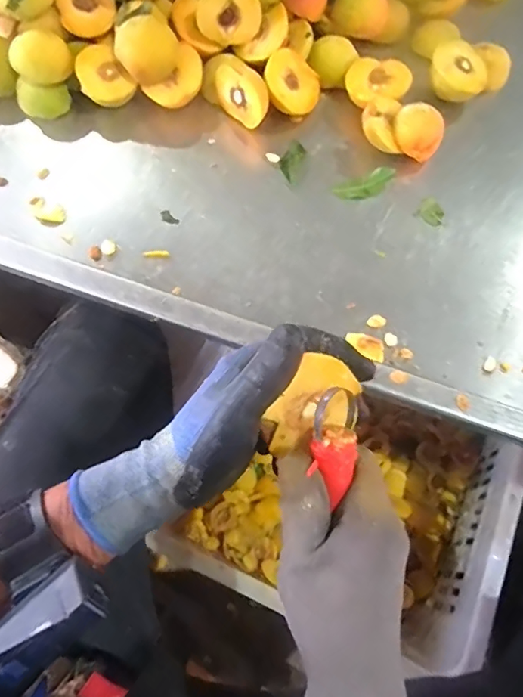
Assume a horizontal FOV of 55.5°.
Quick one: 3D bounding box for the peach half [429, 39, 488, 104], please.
[{"bbox_3d":[0.207,-0.296,0.535,0.060,0.033,0.061,-1,87,-10],"label":"peach half"}]

